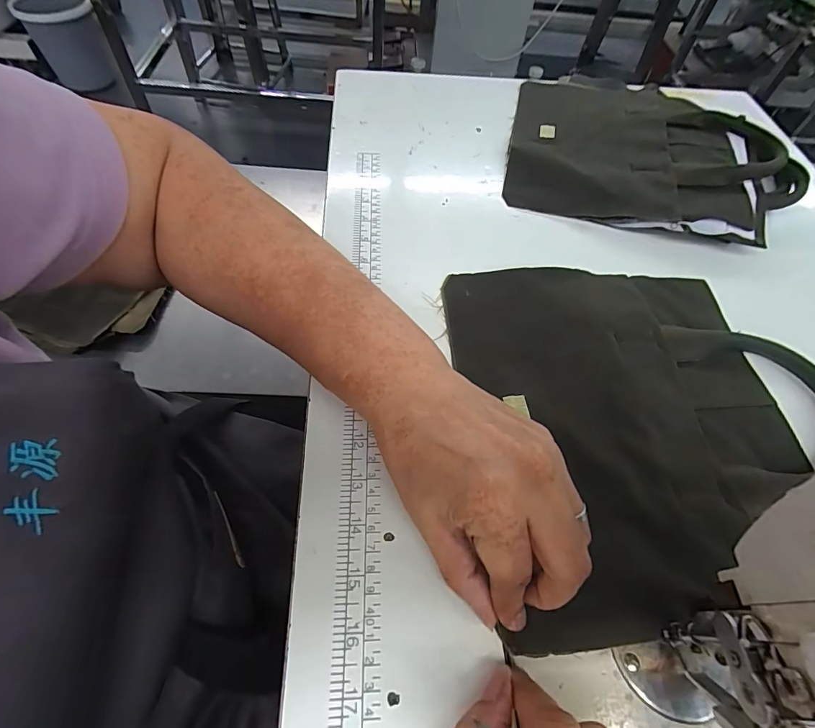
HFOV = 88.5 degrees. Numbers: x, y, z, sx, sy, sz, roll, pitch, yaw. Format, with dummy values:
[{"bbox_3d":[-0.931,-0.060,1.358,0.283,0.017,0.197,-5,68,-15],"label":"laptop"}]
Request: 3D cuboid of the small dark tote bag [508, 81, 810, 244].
[{"bbox_3d":[0.251,-0.233,0.436,0.273,0.027,0.264,15,58,5],"label":"small dark tote bag"}]

